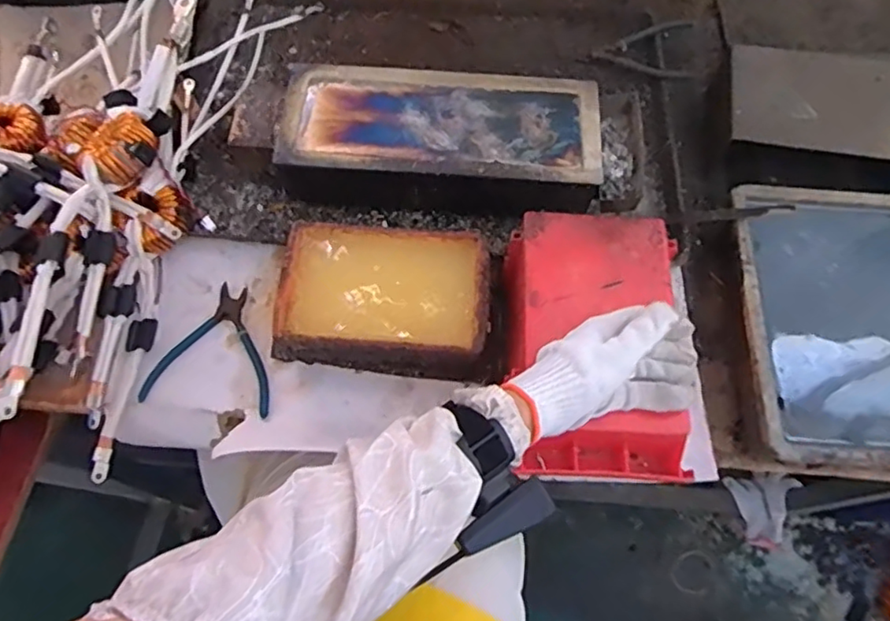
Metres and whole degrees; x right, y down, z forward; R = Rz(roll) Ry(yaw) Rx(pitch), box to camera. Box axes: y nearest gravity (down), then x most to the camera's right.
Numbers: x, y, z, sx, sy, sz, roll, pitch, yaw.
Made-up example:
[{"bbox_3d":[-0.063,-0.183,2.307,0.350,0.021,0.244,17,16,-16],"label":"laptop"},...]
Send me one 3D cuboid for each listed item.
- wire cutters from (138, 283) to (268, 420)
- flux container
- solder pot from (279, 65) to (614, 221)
[{"bbox_3d":[-0.233,0.036,0.624,0.128,0.009,0.134,6,66,1],"label":"wire cutters"},{"bbox_3d":[-0.062,-0.011,0.618,0.209,0.067,0.136,4,66,0],"label":"flux container"},{"bbox_3d":[-0.008,-0.189,0.690,0.345,0.086,0.147,3,66,0],"label":"solder pot"}]

